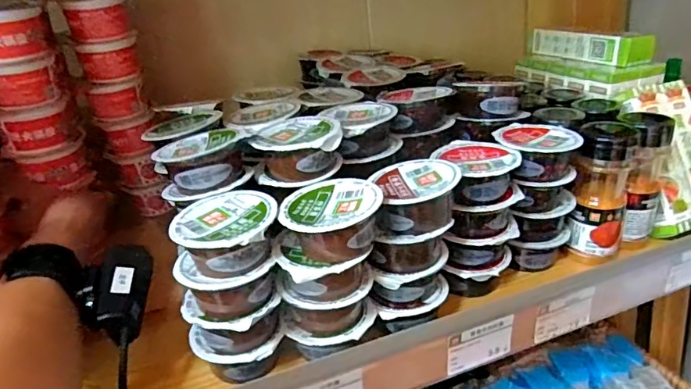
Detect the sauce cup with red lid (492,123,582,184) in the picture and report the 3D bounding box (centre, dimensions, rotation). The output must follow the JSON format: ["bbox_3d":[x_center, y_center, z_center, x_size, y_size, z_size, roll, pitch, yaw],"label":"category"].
[{"bbox_3d":[0.165,-0.037,0.432,0.066,0.035,0.060,-2,20,12],"label":"sauce cup with red lid"}]

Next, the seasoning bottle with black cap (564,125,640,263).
[{"bbox_3d":[0.229,0.000,0.450,0.048,0.119,0.052,4,22,26],"label":"seasoning bottle with black cap"}]

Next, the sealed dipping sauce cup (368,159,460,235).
[{"bbox_3d":[0.051,0.001,0.368,0.060,0.039,0.063,-6,20,2],"label":"sealed dipping sauce cup"}]

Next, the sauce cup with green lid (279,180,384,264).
[{"bbox_3d":[-0.008,0.018,0.339,0.064,0.037,0.064,-6,20,2],"label":"sauce cup with green lid"}]

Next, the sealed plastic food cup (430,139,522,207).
[{"bbox_3d":[0.106,-0.017,0.406,0.065,0.036,0.066,-1,20,16],"label":"sealed plastic food cup"}]

